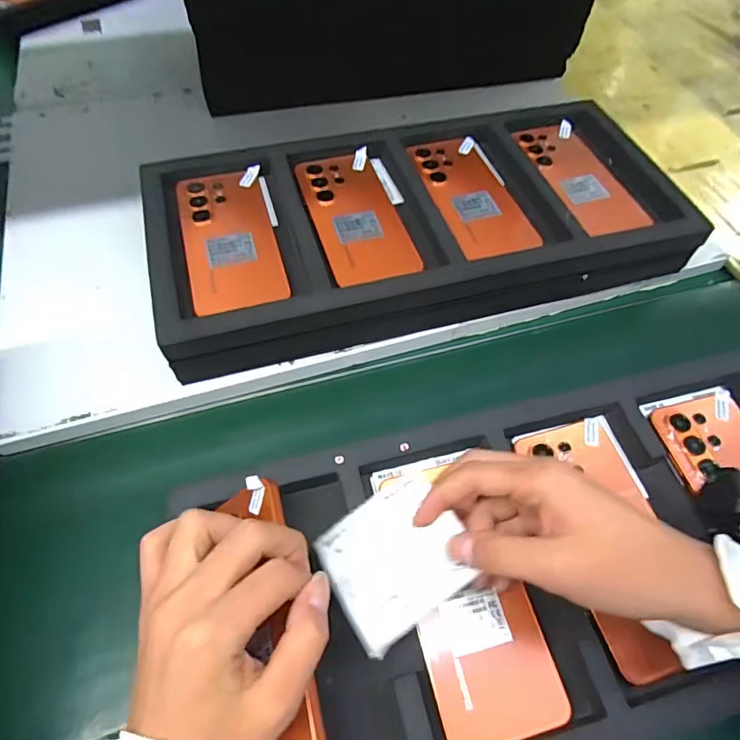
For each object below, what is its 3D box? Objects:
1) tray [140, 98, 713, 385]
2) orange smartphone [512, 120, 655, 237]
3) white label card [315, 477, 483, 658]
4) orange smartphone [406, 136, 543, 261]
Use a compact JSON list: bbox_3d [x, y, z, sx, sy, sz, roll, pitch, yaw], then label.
[{"bbox_3d":[0.047,-0.146,0.493,0.481,0.074,0.240,-12,59,-9],"label":"tray"},{"bbox_3d":[0.214,-0.198,0.507,0.076,0.013,0.162,-16,60,-12],"label":"orange smartphone"},{"bbox_3d":[0.015,0.114,0.306,0.083,0.004,0.073,-36,67,-7],"label":"white label card"},{"bbox_3d":[0.097,-0.169,0.482,0.076,0.008,0.164,-13,59,-10],"label":"orange smartphone"}]

